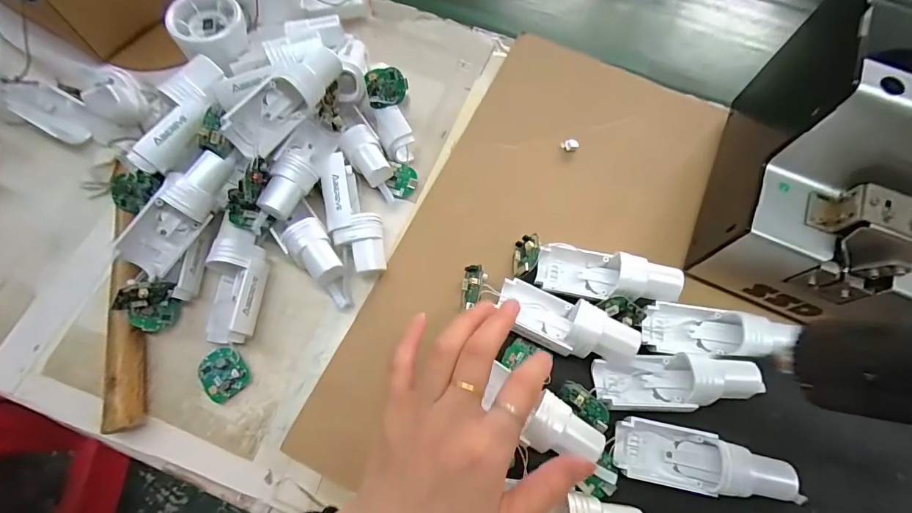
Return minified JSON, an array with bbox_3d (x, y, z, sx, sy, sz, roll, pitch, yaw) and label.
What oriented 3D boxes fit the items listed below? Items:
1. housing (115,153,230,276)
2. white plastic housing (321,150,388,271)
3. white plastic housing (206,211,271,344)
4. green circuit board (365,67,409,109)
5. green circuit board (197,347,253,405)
[{"bbox_3d":[-0.183,-0.028,0.280,0.032,0.036,0.089,44,100,16],"label":"housing"},{"bbox_3d":[-0.079,-0.030,0.320,0.036,0.032,0.090,-21,81,-10],"label":"white plastic housing"},{"bbox_3d":[-0.155,0.018,0.295,0.036,0.026,0.083,0,83,-1],"label":"white plastic housing"},{"bbox_3d":[-0.055,-0.134,0.335,0.033,0.006,0.028,-6,104,13],"label":"green circuit board"},{"bbox_3d":[-0.160,0.081,0.291,0.029,0.008,0.033,-39,75,-16],"label":"green circuit board"}]

